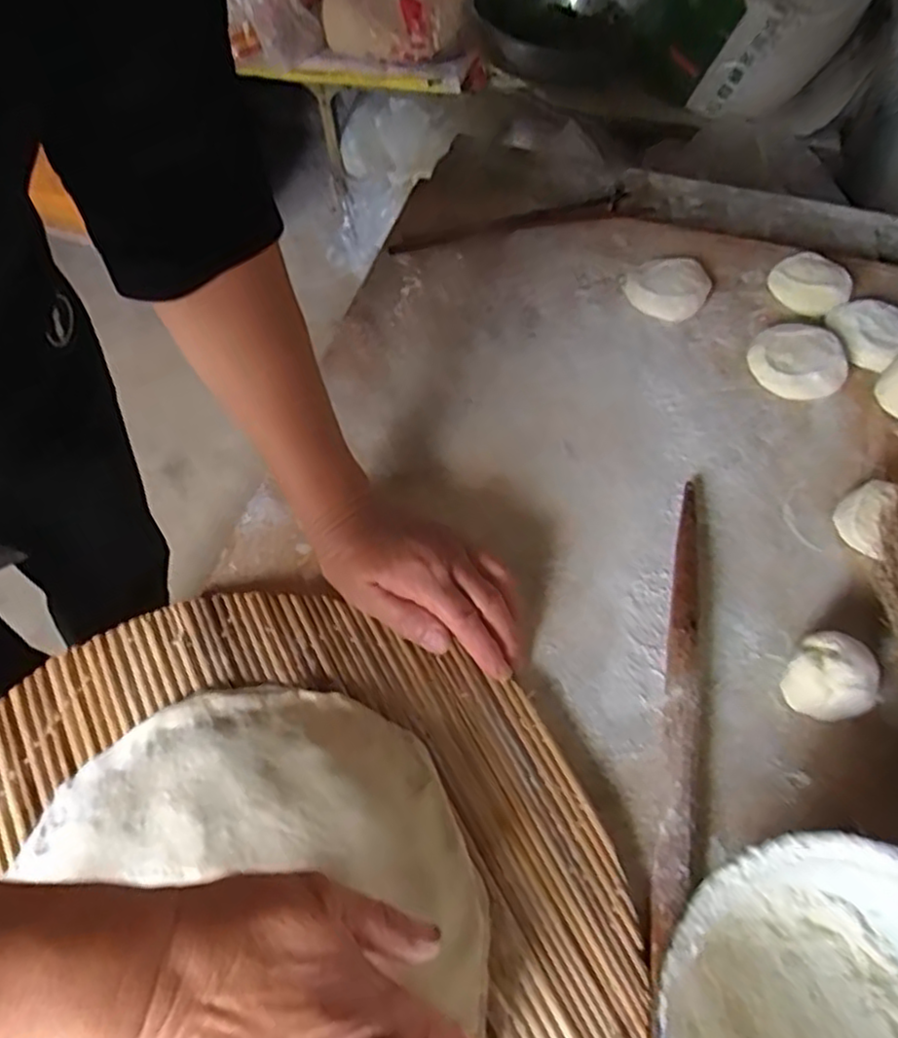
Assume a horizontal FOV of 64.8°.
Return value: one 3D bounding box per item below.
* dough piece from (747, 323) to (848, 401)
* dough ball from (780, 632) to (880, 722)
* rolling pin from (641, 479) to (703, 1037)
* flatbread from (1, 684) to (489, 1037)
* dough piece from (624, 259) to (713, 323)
[{"bbox_3d":[0.278,-0.126,0.567,0.072,0.023,0.072,0,57,0],"label":"dough piece"},{"bbox_3d":[0.225,0.093,0.421,0.039,0.043,0.043,1,57,1],"label":"dough ball"},{"bbox_3d":[0.131,0.137,0.404,0.020,0.022,0.384,12,58,8],"label":"rolling pin"},{"bbox_3d":[-0.102,0.209,0.349,0.232,0.024,0.253,0,57,0],"label":"flatbread"},{"bbox_3d":[0.191,-0.203,0.616,0.067,0.017,0.071,34,63,20],"label":"dough piece"}]

